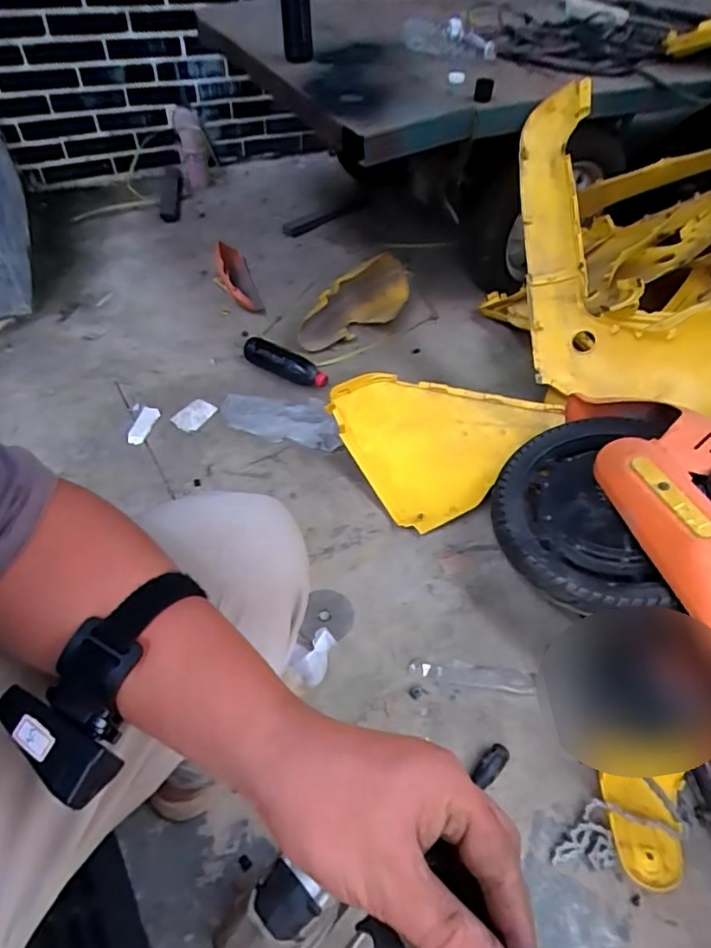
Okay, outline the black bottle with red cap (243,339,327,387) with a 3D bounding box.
[{"bbox_3d":[-0.168,-0.260,1.265,0.219,0.053,0.058,29,54,21],"label":"black bottle with red cap"}]

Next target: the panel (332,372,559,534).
[{"bbox_3d":[0.178,-0.039,1.076,0.467,0.060,0.310,5,73,4],"label":"panel"}]

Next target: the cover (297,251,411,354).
[{"bbox_3d":[0.002,-0.425,1.379,0.347,0.141,0.080,-38,58,-14],"label":"cover"}]

